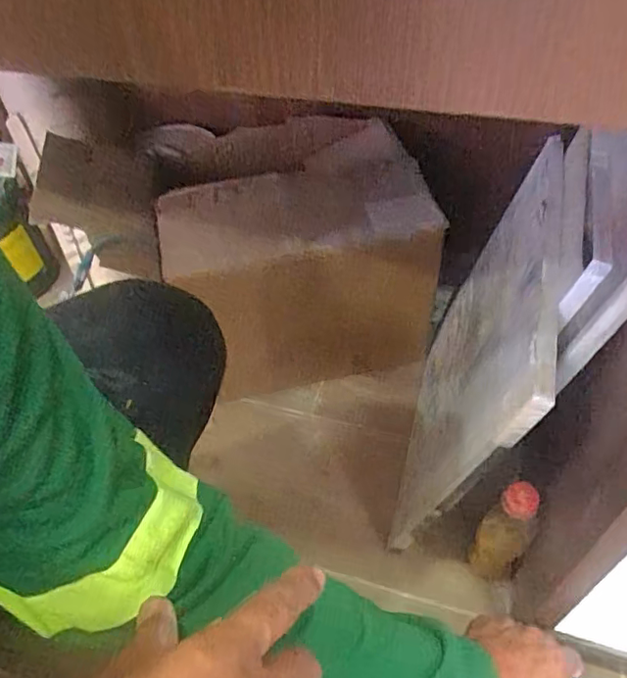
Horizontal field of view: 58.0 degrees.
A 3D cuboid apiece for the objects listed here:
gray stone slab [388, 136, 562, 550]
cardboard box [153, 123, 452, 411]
[{"bbox_3d":[0.170,0.017,0.604,0.016,0.349,0.323,20,50,0],"label":"gray stone slab"},{"bbox_3d":[-0.013,-0.082,0.801,0.336,0.263,0.201,-10,49,-6],"label":"cardboard box"}]

